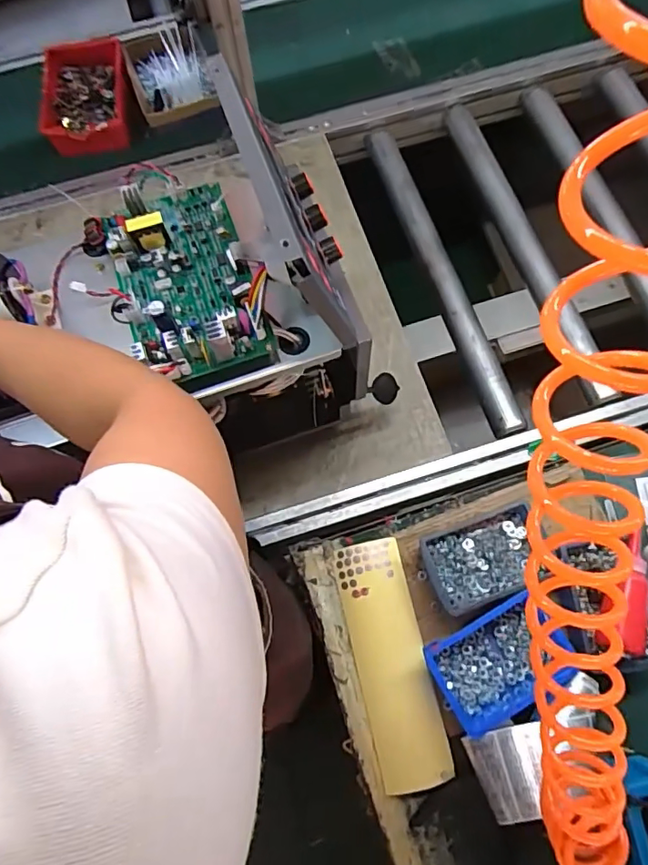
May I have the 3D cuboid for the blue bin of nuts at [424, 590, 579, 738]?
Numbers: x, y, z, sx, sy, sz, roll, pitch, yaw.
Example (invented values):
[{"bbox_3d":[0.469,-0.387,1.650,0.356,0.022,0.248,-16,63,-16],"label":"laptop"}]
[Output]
[{"bbox_3d":[0.199,0.258,0.586,0.149,0.050,0.106,-26,72,-7],"label":"blue bin of nuts"}]

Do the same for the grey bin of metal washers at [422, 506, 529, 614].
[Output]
[{"bbox_3d":[0.195,0.154,0.628,0.146,0.046,0.093,-18,71,-4],"label":"grey bin of metal washers"}]

